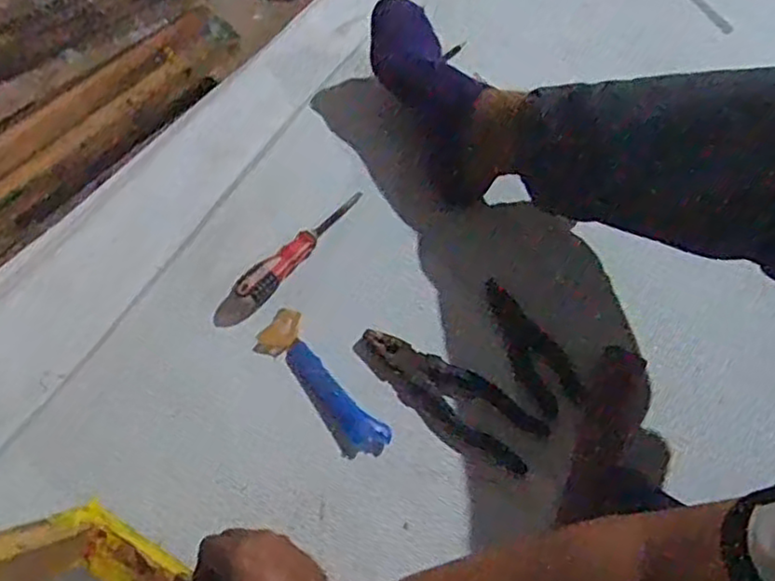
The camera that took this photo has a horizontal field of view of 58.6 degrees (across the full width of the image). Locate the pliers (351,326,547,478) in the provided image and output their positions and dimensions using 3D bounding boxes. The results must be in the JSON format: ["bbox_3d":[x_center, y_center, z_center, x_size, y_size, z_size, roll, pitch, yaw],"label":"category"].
[{"bbox_3d":[0.056,0.101,0.668,0.196,0.016,0.067,33,69,14],"label":"pliers"}]

